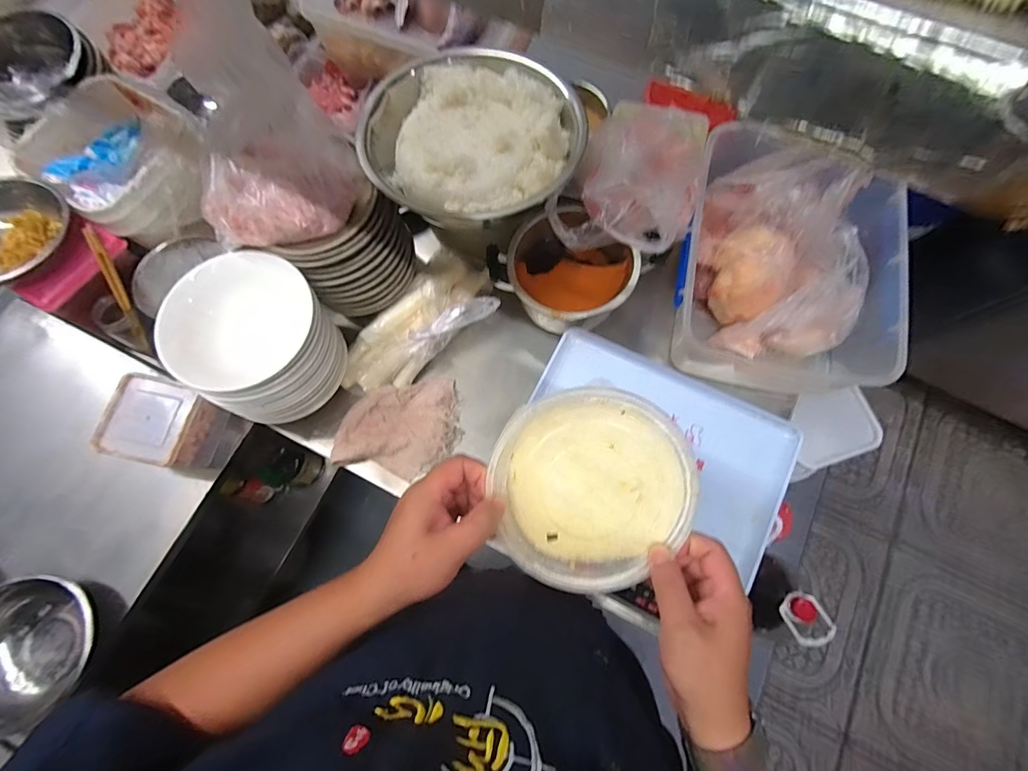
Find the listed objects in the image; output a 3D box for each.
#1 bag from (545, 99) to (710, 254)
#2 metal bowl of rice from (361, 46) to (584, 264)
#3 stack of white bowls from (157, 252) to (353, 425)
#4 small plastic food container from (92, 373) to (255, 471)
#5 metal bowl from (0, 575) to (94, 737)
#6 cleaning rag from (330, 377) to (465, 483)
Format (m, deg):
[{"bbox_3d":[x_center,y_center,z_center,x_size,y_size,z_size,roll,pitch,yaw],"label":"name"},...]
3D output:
[{"bbox_3d":[0.193,-0.321,0.635,0.183,0.093,0.323,27,76,7],"label":"bag"},{"bbox_3d":[-0.062,-0.350,0.679,0.295,0.154,0.282,0,74,0],"label":"metal bowl of rice"},{"bbox_3d":[-0.364,-0.065,0.625,0.201,0.137,0.192,36,77,9],"label":"stack of white bowls"},{"bbox_3d":[-0.506,0.062,0.646,0.135,0.100,0.116,17,75,5],"label":"small plastic food container"},{"bbox_3d":[-0.631,0.342,0.575,0.161,0.067,0.172,0,74,0],"label":"metal bowl"},{"bbox_3d":[-0.187,0.072,0.705,0.208,0.035,0.141,-18,75,-5],"label":"cleaning rag"}]

